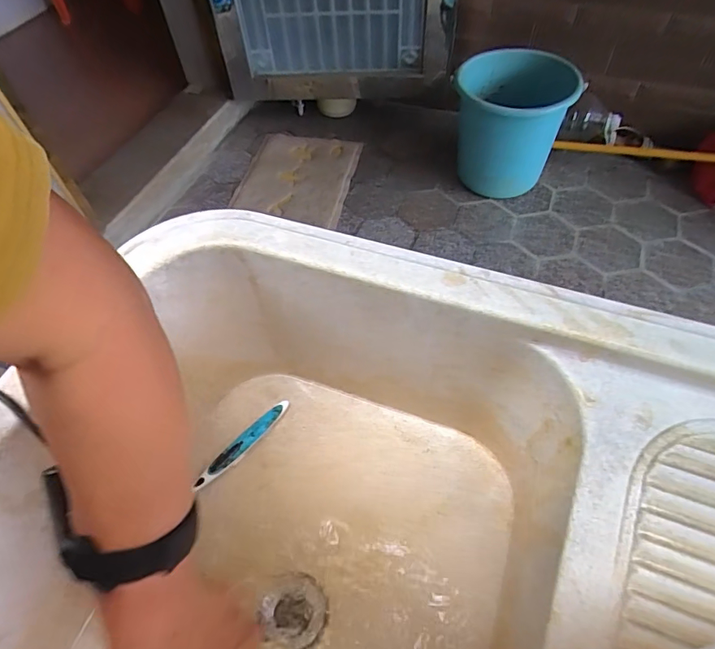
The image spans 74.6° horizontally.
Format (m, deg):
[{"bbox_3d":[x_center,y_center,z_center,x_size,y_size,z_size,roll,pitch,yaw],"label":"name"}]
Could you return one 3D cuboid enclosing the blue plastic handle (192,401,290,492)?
[{"bbox_3d":[-0.123,0.126,0.502,0.019,0.014,0.123,32,63,23],"label":"blue plastic handle"}]

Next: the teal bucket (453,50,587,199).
[{"bbox_3d":[0.433,-0.568,1.378,0.297,0.318,0.291,4,55,6],"label":"teal bucket"}]

